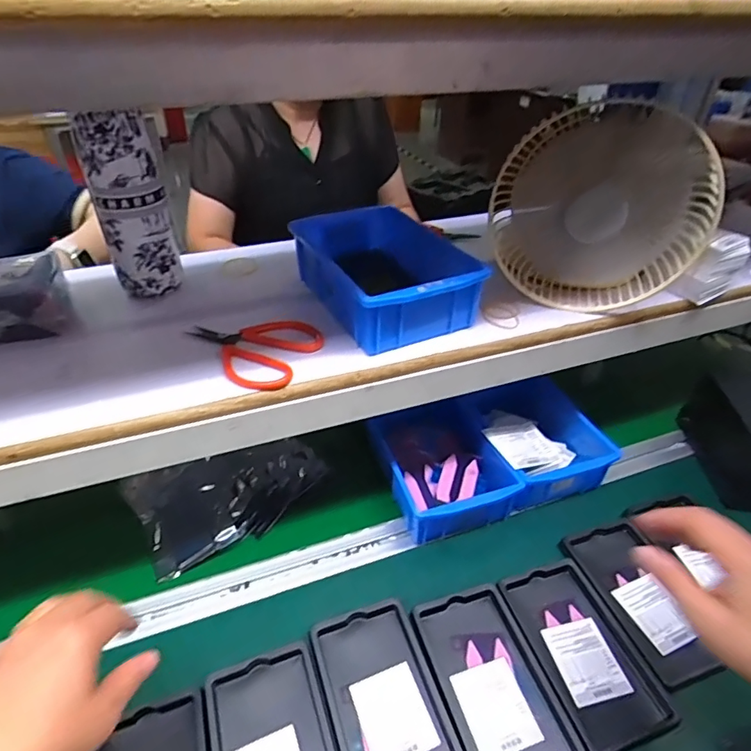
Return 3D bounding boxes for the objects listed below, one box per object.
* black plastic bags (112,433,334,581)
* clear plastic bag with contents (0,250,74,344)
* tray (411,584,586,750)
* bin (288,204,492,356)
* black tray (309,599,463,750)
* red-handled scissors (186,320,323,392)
[{"bbox_3d":[-0.171,0.137,0.609,0.211,0.049,0.122,-19,40,-26],"label":"black plastic bags"},{"bbox_3d":[-0.341,-0.076,0.497,0.068,0.061,0.093,-14,38,-20],"label":"clear plastic bag with contents"},{"bbox_3d":[0.104,0.272,0.454,0.095,0.015,0.157,-10,37,-15],"label":"tray"},{"bbox_3d":[0.009,-0.106,0.523,0.130,0.068,0.192,-17,39,-23],"label":"bin"},{"bbox_3d":[0.007,0.283,0.441,0.094,0.020,0.157,-12,37,-17],"label":"black tray"},{"bbox_3d":[-0.118,-0.027,0.465,0.117,0.017,0.086,14,38,18],"label":"red-handled scissors"}]

